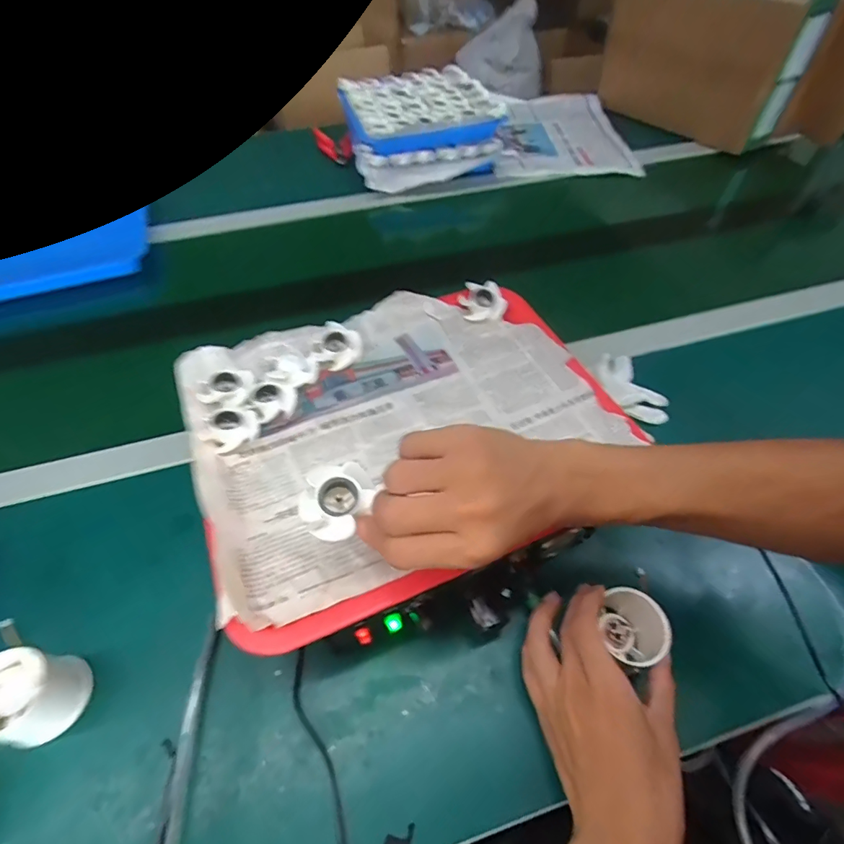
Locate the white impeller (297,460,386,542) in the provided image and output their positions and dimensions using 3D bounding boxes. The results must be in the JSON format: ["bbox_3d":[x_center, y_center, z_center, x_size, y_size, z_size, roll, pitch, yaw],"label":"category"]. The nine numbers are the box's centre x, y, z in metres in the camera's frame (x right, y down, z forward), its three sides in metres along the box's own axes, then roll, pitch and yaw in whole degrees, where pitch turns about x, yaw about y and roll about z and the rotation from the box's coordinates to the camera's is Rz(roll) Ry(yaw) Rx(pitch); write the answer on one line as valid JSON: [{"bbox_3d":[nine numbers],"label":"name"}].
[{"bbox_3d":[-0.047,0.045,0.259,0.039,0.017,0.041,19,55,14],"label":"white impeller"}]

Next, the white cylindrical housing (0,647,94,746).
[{"bbox_3d":[-0.275,0.192,0.318,0.052,0.053,0.052,0,53,0],"label":"white cylindrical housing"}]

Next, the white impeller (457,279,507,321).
[{"bbox_3d":[0.062,-0.121,0.458,0.042,0.022,0.042,0,53,0],"label":"white impeller"}]

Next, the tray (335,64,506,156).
[{"bbox_3d":[-0.012,-0.600,0.855,0.245,0.047,0.309,-13,54,-10],"label":"tray"}]

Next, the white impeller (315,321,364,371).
[{"bbox_3d":[-0.079,-0.073,0.425,0.043,0.020,0.043,-14,54,-10],"label":"white impeller"}]

